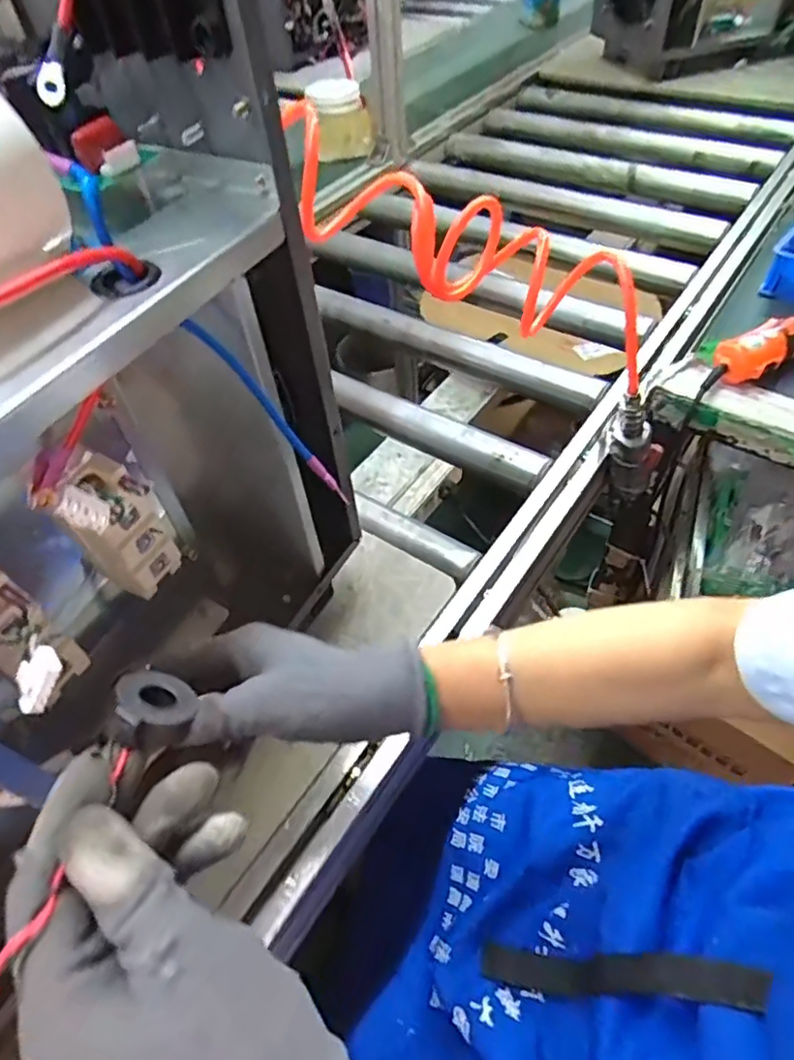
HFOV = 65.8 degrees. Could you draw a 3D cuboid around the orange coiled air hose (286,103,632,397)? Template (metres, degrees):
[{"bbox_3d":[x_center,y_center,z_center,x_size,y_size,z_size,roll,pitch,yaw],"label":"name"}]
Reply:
[{"bbox_3d":[0.061,-0.215,0.477,0.328,0.088,0.065,24,54,-5],"label":"orange coiled air hose"}]

